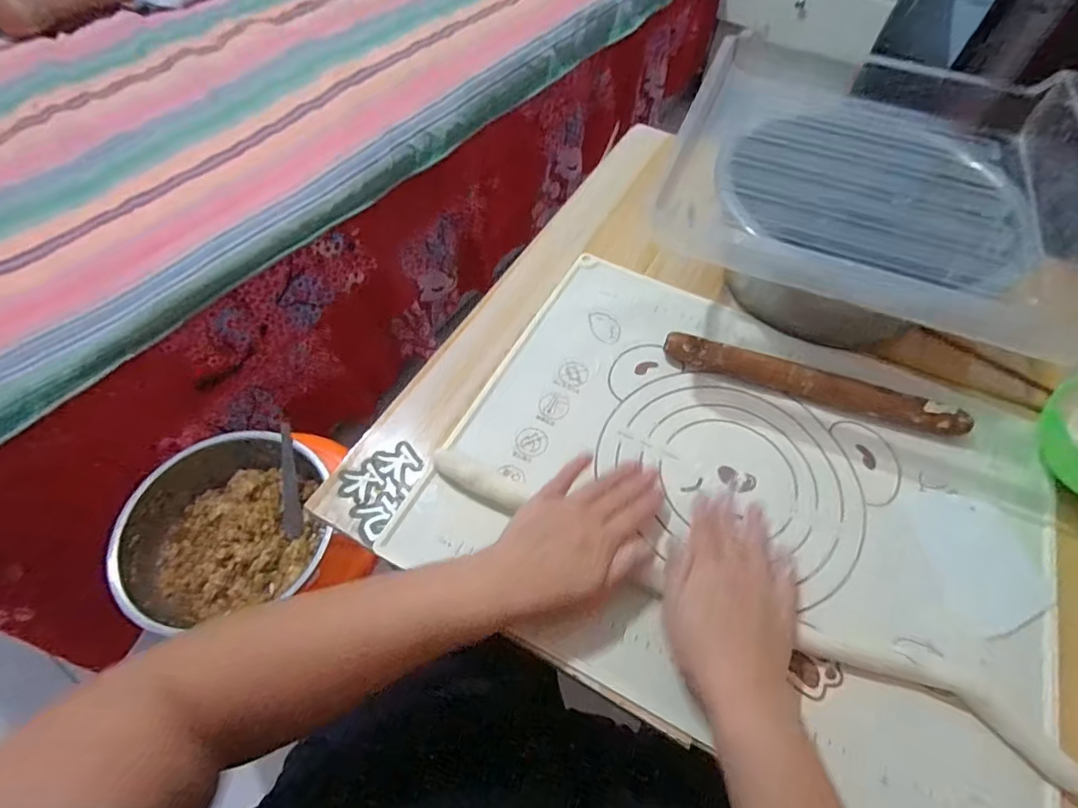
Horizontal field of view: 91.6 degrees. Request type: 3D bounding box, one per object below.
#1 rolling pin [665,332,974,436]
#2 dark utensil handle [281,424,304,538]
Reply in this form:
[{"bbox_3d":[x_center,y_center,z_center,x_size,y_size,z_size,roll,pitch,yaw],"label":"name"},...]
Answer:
[{"bbox_3d":[0.261,-0.019,0.505,0.277,0.029,0.028,18,60,8],"label":"rolling pin"},{"bbox_3d":[-0.304,0.093,0.639,0.024,0.012,0.139,-6,82,-6],"label":"dark utensil handle"}]

